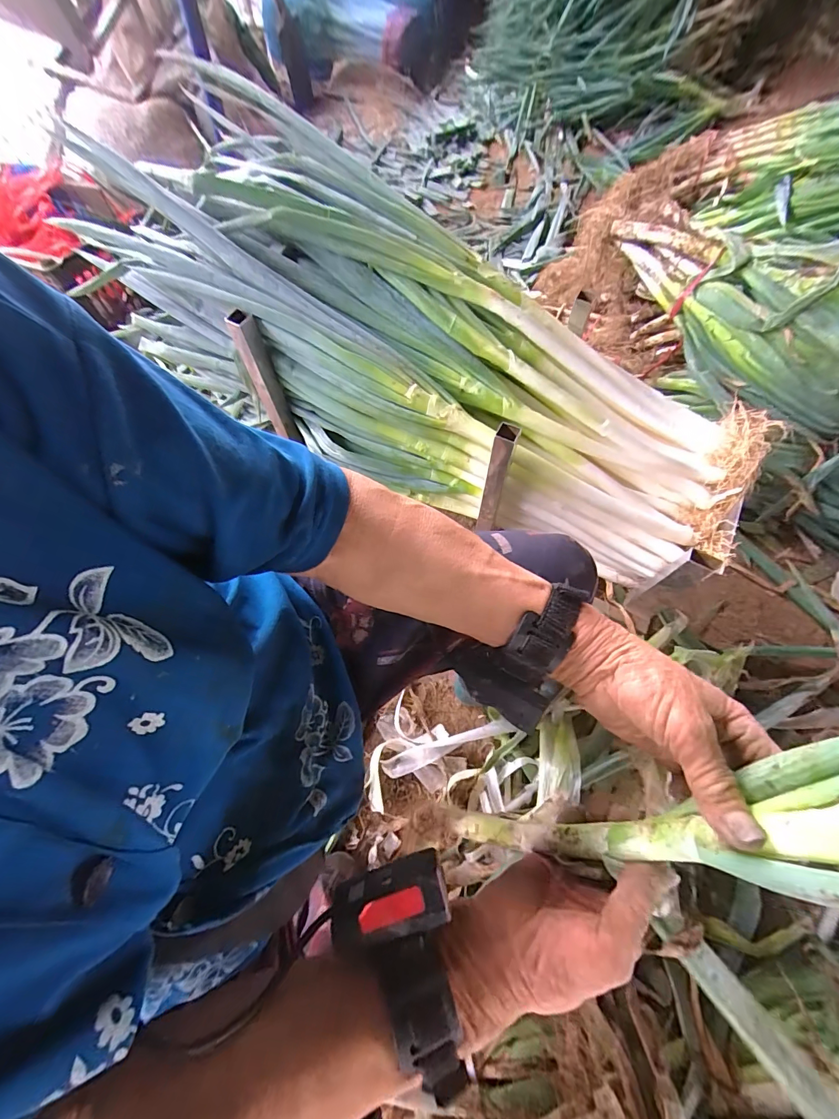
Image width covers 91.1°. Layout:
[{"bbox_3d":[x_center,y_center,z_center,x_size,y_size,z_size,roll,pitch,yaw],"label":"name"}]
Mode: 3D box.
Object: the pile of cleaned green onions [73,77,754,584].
[{"bbox_3d":[0.031,-0.308,0.597,0.900,0.181,0.320,31,70,-3],"label":"pile of cleaned green onions"}]

